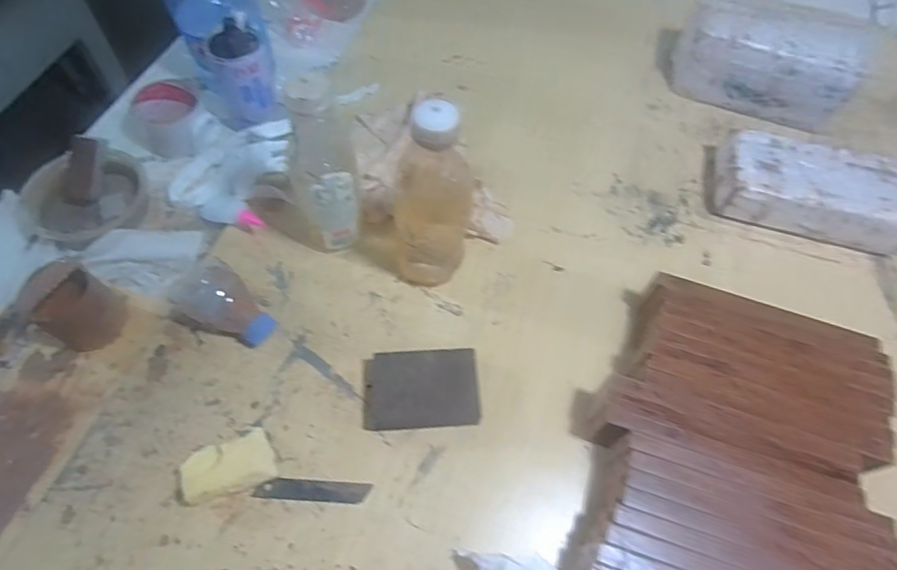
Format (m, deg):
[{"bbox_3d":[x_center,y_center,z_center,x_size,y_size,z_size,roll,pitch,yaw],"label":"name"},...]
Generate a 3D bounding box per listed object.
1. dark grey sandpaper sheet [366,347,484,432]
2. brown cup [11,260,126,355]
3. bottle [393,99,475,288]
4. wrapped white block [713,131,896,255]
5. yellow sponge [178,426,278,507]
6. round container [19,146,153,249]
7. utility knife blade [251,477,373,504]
[{"bbox_3d":[-0.025,0.098,0.505,0.107,0.032,0.065,-3,62,-6],"label":"dark grey sandpaper sheet"},{"bbox_3d":[-0.356,0.020,0.506,0.054,0.074,0.068,25,63,9],"label":"brown cup"},{"bbox_3d":[-0.014,-0.071,0.505,0.072,0.206,0.063,11,61,2],"label":"bottle"},{"bbox_3d":[0.428,-0.109,0.640,0.216,0.064,0.111,17,62,5],"label":"wrapped white block"},{"bbox_3d":[-0.188,0.157,0.459,0.074,0.027,0.044,-24,66,-16],"label":"yellow sponge"},{"bbox_3d":[-0.405,-0.097,0.605,0.123,0.052,0.124,2,61,-3],"label":"round container"},{"bbox_3d":[-0.118,0.179,0.469,0.098,0.005,0.018,5,61,-2],"label":"utility knife blade"}]

